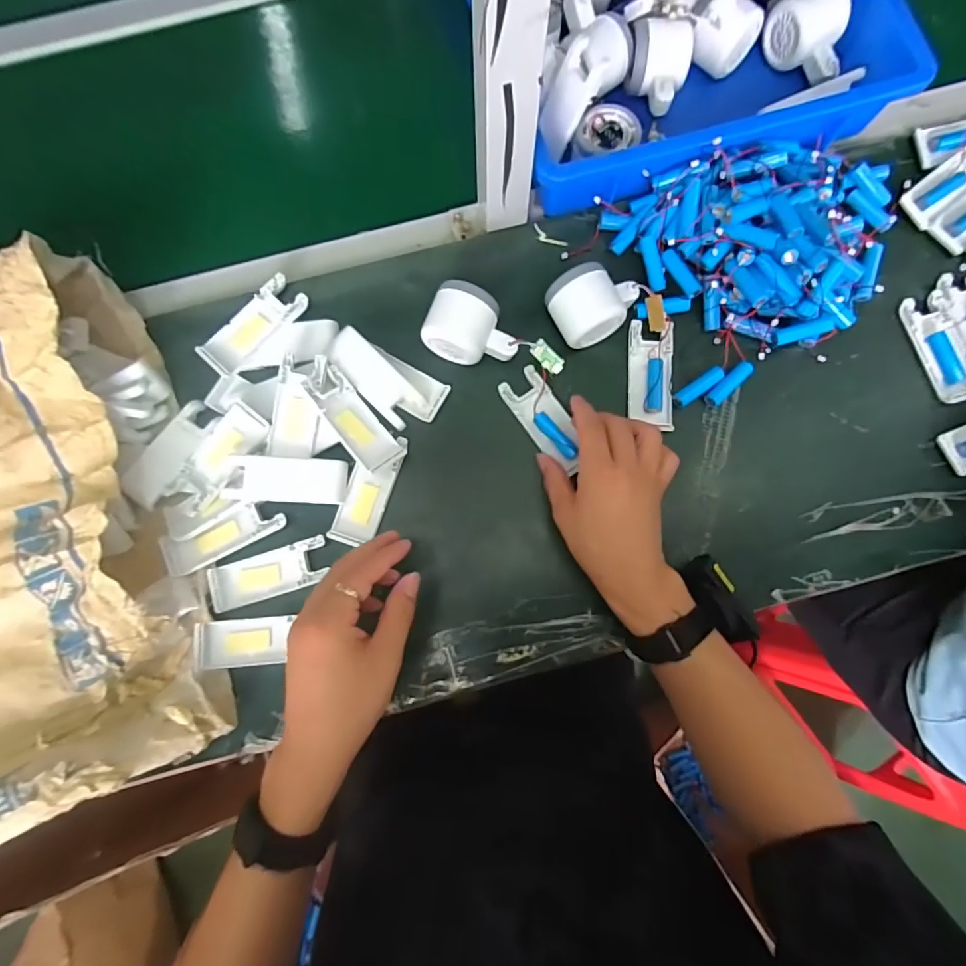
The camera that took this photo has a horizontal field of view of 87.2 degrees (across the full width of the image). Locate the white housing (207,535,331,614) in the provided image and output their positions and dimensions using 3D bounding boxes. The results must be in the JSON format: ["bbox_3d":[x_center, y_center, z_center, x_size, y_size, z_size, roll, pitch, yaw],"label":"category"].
[{"bbox_3d":[-0.185,0.079,0.442,0.101,0.011,0.039,-17,81,-2],"label":"white housing"}]

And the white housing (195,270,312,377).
[{"bbox_3d":[-0.210,-0.144,0.466,0.102,0.015,0.041,-45,83,-6],"label":"white housing"}]

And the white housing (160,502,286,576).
[{"bbox_3d":[-0.223,0.046,0.441,0.100,0.019,0.033,-24,81,-3],"label":"white housing"}]

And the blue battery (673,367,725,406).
[{"bbox_3d":[0.195,-0.087,0.458,0.052,0.009,0.013,-34,82,-4],"label":"blue battery"}]

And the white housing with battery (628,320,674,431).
[{"bbox_3d":[0.154,-0.098,0.462,0.040,0.015,0.100,1,81,1],"label":"white housing with battery"}]

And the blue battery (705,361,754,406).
[{"bbox_3d":[0.222,-0.090,0.457,0.047,0.010,0.014,-42,82,-5],"label":"blue battery"}]

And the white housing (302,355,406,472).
[{"bbox_3d":[-0.117,-0.058,0.441,0.040,0.017,0.105,-39,82,-5],"label":"white housing"}]

